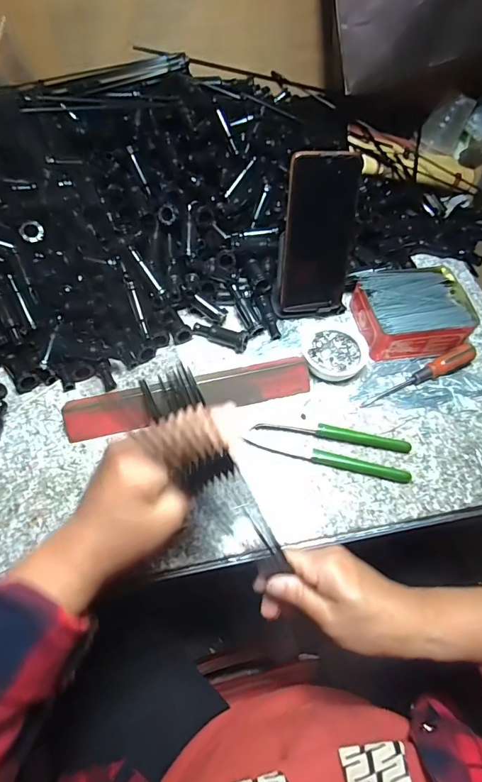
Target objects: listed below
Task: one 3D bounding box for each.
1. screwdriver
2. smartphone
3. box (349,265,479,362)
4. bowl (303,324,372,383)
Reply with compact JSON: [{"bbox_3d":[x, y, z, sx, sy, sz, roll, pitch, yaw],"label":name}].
[{"bbox_3d":[0.202,-0.018,0.474,0.150,0.022,0.021,-21,62,-14],"label":"screwdriver"},{"bbox_3d":[0.090,-0.167,0.471,0.090,0.175,0.017,-4,35,-11],"label":"smartphone"},{"bbox_3d":[0.205,-0.096,0.507,0.125,0.047,0.108,-9,60,-8],"label":"box"},{"bbox_3d":[0.110,-0.050,0.489,0.074,0.015,0.084,2,59,-1],"label":"bowl"}]

